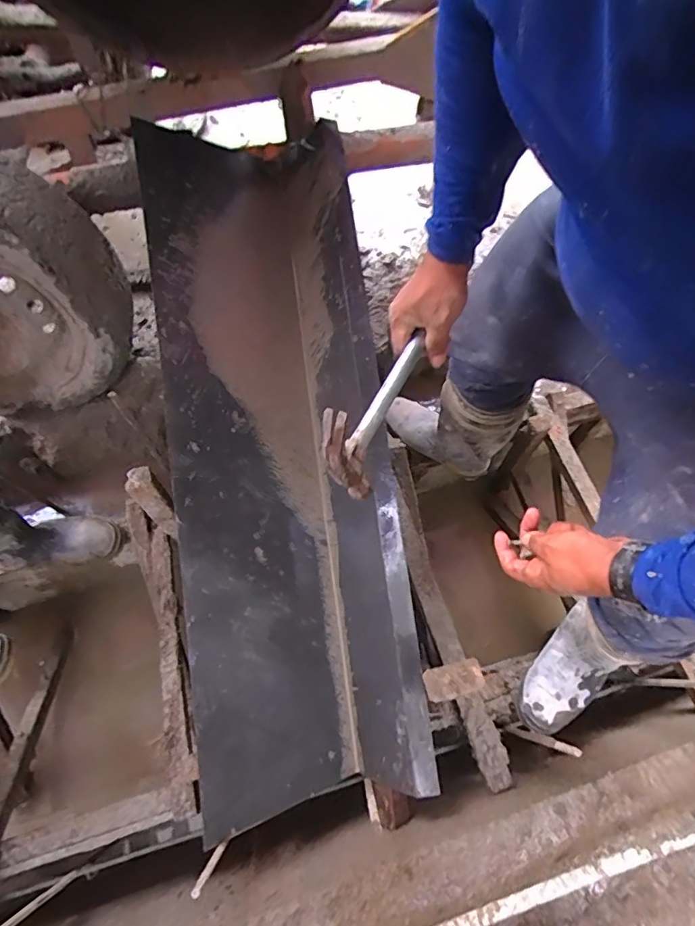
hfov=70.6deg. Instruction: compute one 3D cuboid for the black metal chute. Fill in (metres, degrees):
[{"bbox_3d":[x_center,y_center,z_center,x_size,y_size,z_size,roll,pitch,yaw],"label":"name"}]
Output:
[{"bbox_3d":[-0.117,-0.046,0.941,0.389,0.226,1.317,-6,84,-3],"label":"black metal chute"}]

